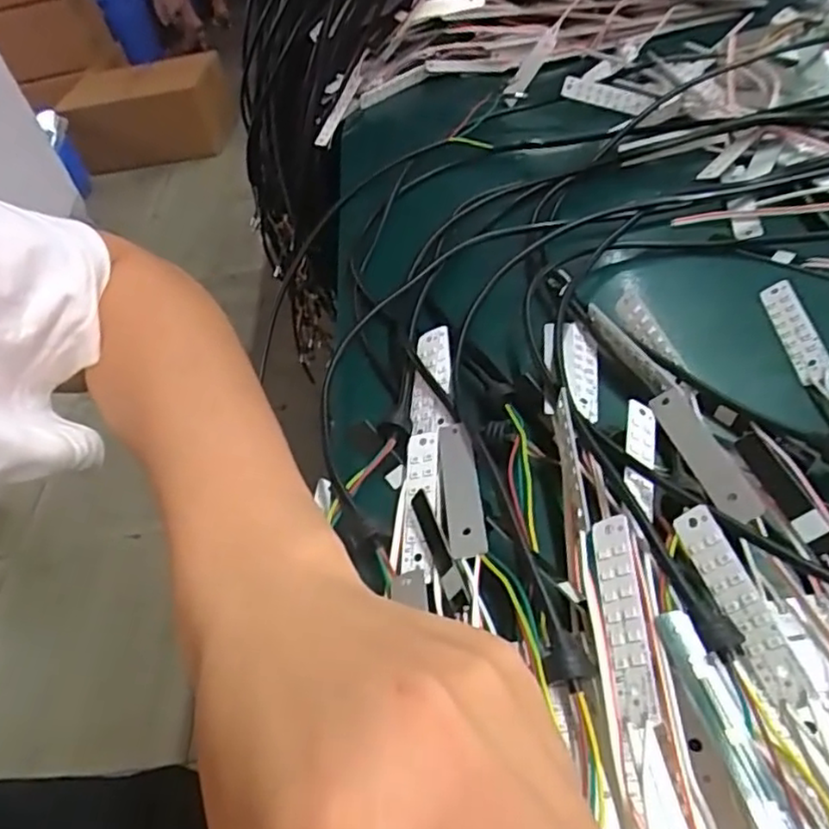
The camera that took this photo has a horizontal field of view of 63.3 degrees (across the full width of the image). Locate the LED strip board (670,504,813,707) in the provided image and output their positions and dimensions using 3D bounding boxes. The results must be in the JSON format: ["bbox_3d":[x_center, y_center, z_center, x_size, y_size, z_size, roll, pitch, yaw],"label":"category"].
[{"bbox_3d":[0.094,0.054,0.196,0.014,0.004,0.057,-37,53,28],"label":"LED strip board"}]

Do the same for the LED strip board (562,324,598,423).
[{"bbox_3d":[0.070,-0.017,0.282,0.015,0.005,0.054,9,48,-2],"label":"LED strip board"}]

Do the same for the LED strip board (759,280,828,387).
[{"bbox_3d":[0.157,-0.035,0.279,0.013,0.004,0.060,-20,40,24],"label":"LED strip board"}]

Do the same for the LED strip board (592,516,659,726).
[{"bbox_3d":[0.059,0.057,0.193,0.012,0.004,0.058,-25,48,34],"label":"LED strip board"}]

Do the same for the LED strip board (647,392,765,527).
[{"bbox_3d":[0.101,0.012,0.235,0.013,0.006,0.059,-17,45,-2],"label":"LED strip board"}]

